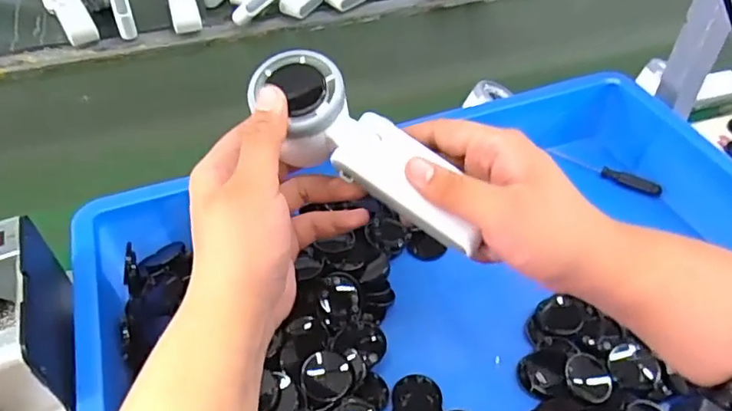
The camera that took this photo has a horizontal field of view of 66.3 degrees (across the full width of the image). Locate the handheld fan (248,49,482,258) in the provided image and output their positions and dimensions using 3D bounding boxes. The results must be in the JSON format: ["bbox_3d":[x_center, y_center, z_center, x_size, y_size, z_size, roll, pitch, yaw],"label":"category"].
[{"bbox_3d":[-0.002,-0.030,0.344,0.166,0.036,0.051,44,56,4],"label":"handheld fan"}]

